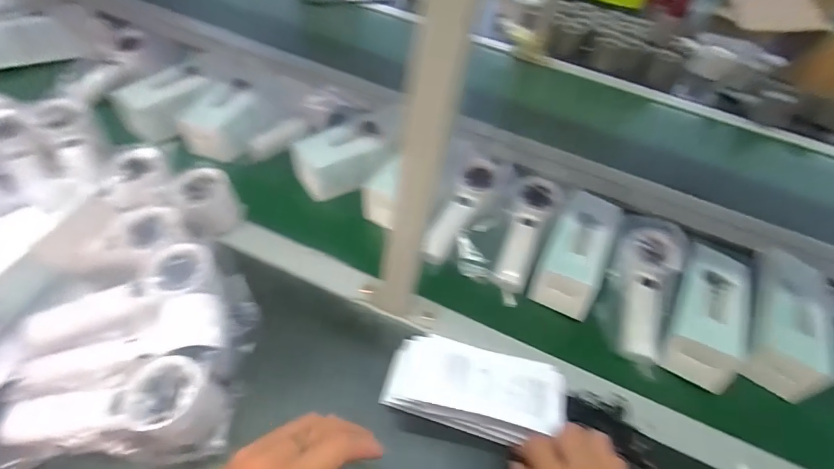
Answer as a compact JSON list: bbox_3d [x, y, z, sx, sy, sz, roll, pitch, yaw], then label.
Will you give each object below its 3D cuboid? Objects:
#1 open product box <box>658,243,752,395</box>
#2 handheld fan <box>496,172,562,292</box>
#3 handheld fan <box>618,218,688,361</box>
[{"bbox_3d":[0.324,0.079,0.478,0.070,0.050,0.170,26,52,16],"label":"open product box"},{"bbox_3d":[0.136,-0.008,0.533,0.048,0.033,0.162,20,51,11],"label":"handheld fan"},{"bbox_3d":[0.266,0.056,0.502,0.070,0.032,0.186,18,66,10],"label":"handheld fan"}]

